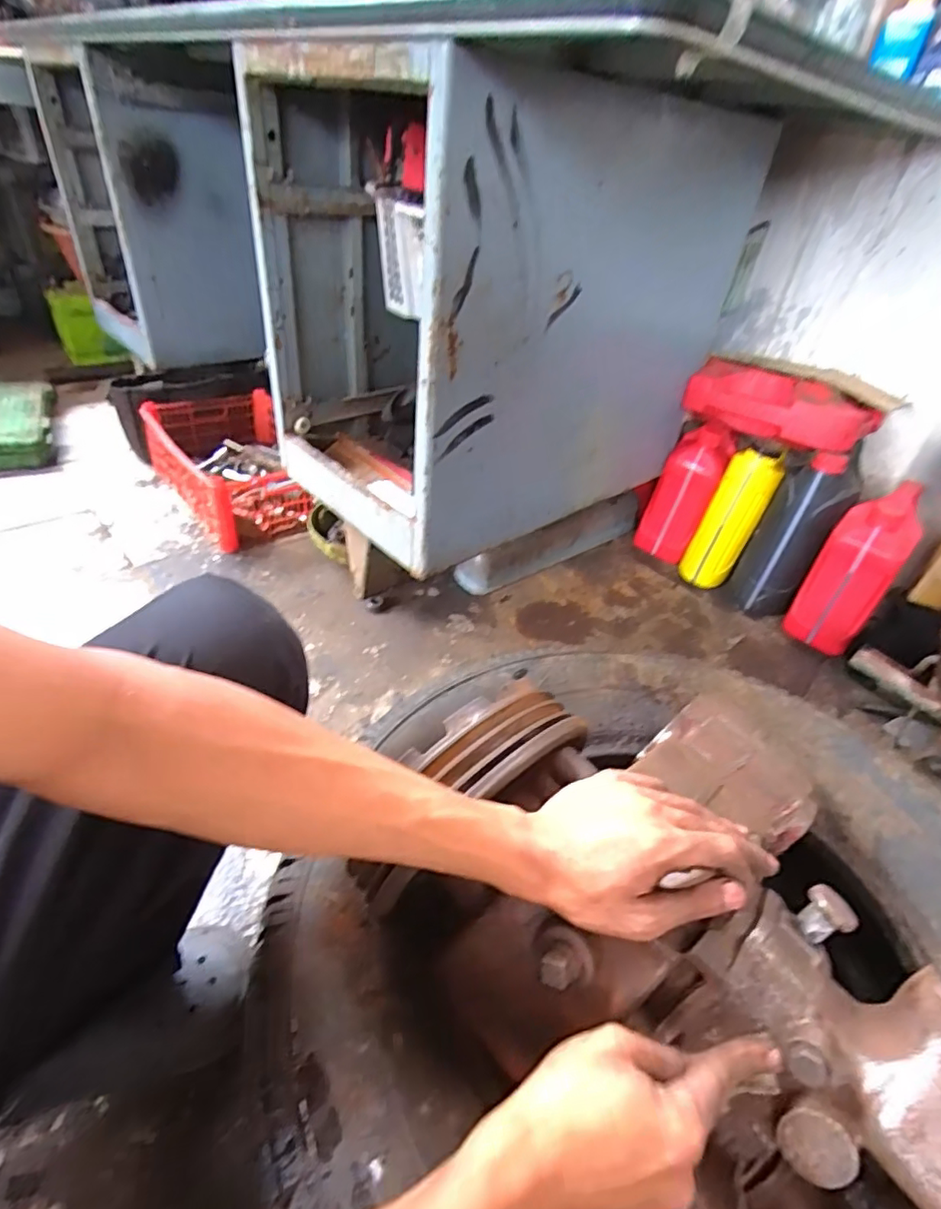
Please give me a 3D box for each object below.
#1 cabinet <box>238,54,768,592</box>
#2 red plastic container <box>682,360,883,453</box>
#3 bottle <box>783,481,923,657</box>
[{"bbox_3d":[0.027,-0.492,0.962,0.643,0.532,0.509,-27,50,-36],"label":"cabinet"},{"bbox_3d":[0.515,-0.333,0.985,0.297,0.088,0.097,27,42,22],"label":"red plastic container"},{"bbox_3d":[0.676,-0.060,1.029,0.114,0.280,0.157,34,46,29],"label":"bottle"}]

